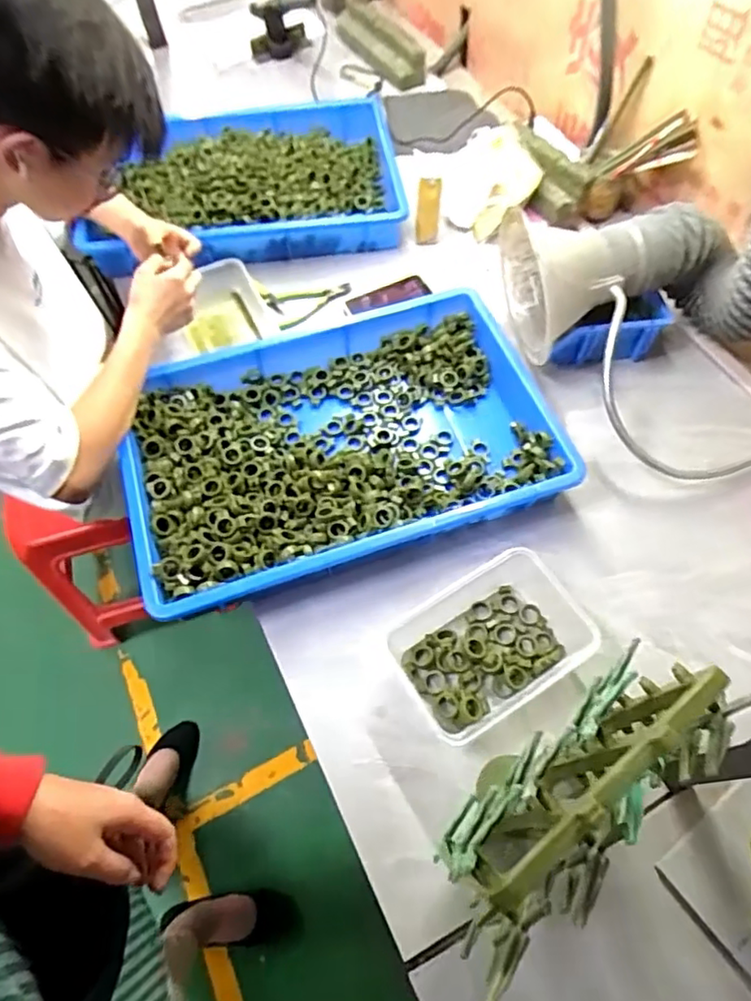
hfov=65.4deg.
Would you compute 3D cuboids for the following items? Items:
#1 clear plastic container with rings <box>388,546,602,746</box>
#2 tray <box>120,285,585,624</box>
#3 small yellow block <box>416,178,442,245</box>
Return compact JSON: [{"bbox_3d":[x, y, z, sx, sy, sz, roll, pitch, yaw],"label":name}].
[{"bbox_3d":[0.139,0.165,0.689,0.224,0.061,0.156,-28,64,-13],"label":"clear plastic container with rings"},{"bbox_3d":[-0.048,-0.085,0.823,0.576,0.074,0.382,-18,62,-8],"label":"tray"},{"bbox_3d":[0.093,-0.499,1.024,0.037,0.123,0.029,4,61,3],"label":"small yellow block"}]

